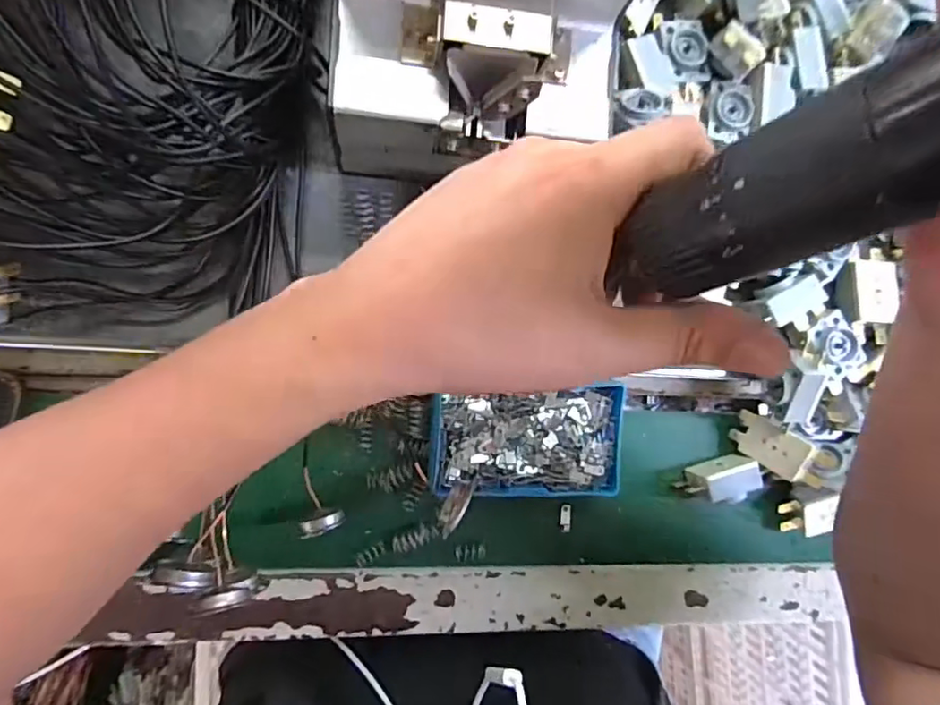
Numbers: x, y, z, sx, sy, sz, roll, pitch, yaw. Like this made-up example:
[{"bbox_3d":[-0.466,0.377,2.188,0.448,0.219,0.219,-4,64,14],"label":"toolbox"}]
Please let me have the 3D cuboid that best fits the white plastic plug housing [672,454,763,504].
[{"bbox_3d":[0.160,0.083,0.381,0.046,0.029,0.022,-16,92,-9],"label":"white plastic plug housing"}]

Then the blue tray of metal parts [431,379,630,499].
[{"bbox_3d":[0.035,0.053,0.359,0.114,0.022,0.065,2,90,-10],"label":"blue tray of metal parts"}]

